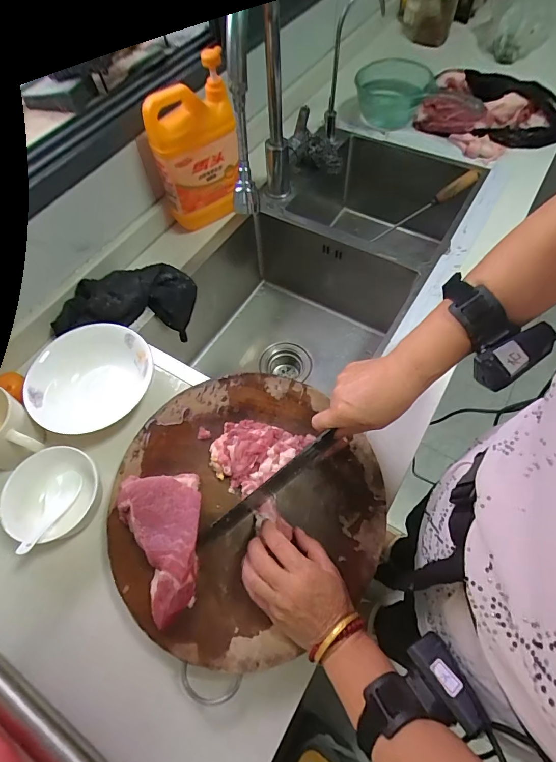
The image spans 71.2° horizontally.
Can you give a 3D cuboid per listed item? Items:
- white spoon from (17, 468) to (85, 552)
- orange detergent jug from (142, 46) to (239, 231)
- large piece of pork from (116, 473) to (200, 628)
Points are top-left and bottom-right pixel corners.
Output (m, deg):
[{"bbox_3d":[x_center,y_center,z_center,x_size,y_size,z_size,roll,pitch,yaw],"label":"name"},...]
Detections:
[{"bbox_3d":[-0.282,0.164,0.481,0.028,0.036,0.116,4,38,5],"label":"white spoon"},{"bbox_3d":[-0.143,-0.398,0.678,0.141,0.235,0.073,-17,62,-6],"label":"orange detergent jug"},{"bbox_3d":[-0.127,0.179,0.438,0.088,0.041,0.154,-14,61,-5],"label":"large piece of pork"}]

